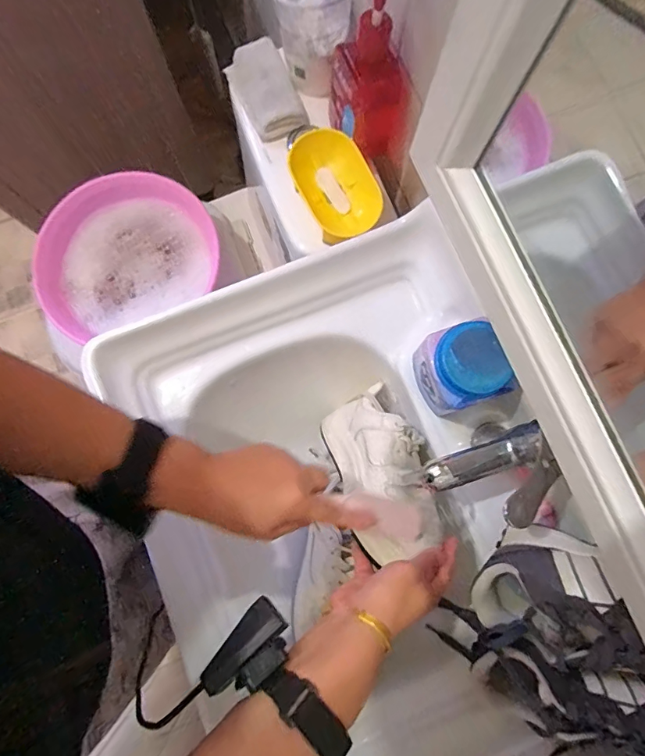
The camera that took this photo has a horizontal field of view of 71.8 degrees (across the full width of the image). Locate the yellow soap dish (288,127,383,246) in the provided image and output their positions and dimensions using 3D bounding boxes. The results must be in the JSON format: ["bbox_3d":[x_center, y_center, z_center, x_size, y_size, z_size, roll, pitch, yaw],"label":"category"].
[{"bbox_3d":[0.021,-0.245,0.575,0.094,0.037,0.146,-23,82,-5],"label":"yellow soap dish"}]

